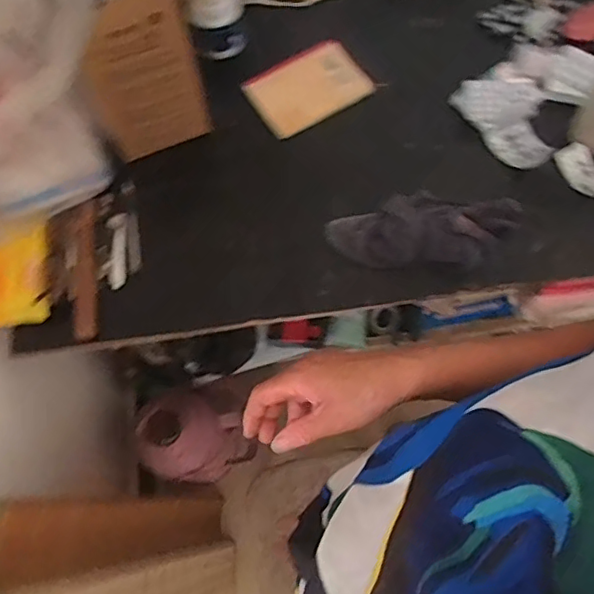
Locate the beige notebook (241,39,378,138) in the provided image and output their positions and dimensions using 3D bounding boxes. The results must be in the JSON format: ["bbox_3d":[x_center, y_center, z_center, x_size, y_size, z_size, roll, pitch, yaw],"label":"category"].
[{"bbox_3d":[0.014,-0.298,0.816,0.148,0.013,0.107,-33,80,-8],"label":"beige notebook"}]

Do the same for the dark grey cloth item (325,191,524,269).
[{"bbox_3d":[0.158,-0.089,0.715,0.230,0.041,0.096,2,70,2],"label":"dark grey cloth item"}]

